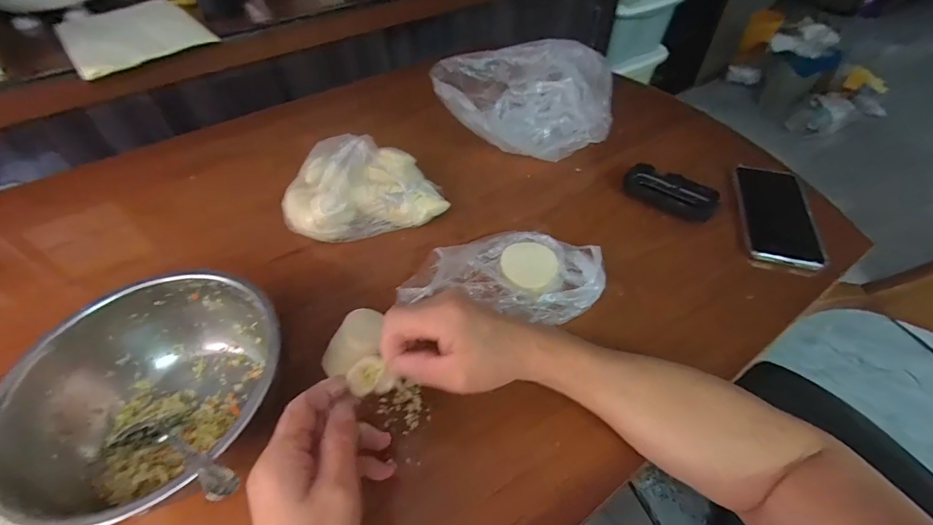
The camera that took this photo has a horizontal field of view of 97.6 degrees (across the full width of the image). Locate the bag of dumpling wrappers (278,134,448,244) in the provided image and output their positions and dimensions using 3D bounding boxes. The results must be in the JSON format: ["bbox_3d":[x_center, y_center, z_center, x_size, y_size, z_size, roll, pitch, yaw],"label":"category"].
[{"bbox_3d":[-0.122,-0.098,0.481,0.188,0.084,0.110,-6,49,-6],"label":"bag of dumpling wrappers"}]

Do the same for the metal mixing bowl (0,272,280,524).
[{"bbox_3d":[-0.240,0.096,0.317,0.158,0.076,0.178,25,54,21],"label":"metal mixing bowl"}]

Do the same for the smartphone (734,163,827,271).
[{"bbox_3d":[0.372,-0.058,0.487,0.076,0.014,0.147,6,59,14],"label":"smartphone"}]

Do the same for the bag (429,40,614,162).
[{"bbox_3d":[0.079,-0.204,0.553,0.228,0.136,0.112,10,49,8],"label":"bag"}]

